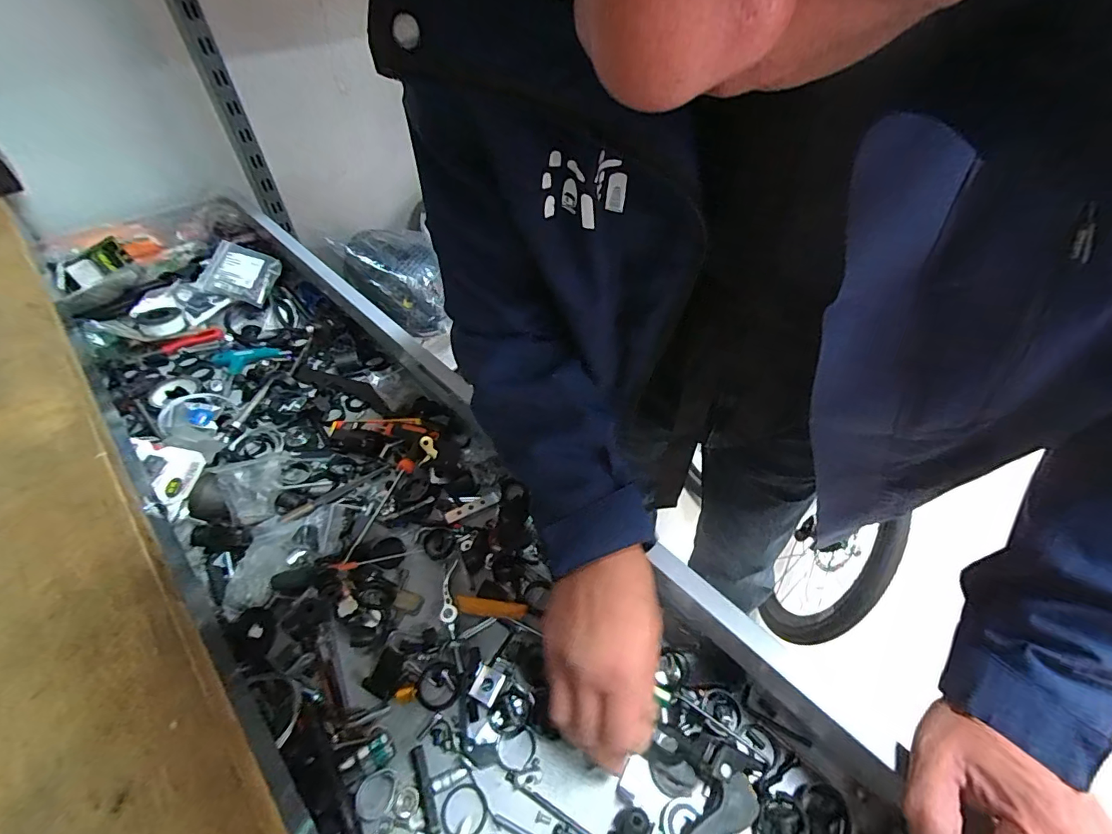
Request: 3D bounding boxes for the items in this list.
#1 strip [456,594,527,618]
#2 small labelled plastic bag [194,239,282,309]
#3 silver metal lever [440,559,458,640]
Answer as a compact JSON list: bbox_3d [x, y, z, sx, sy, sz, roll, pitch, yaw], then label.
[{"bbox_3d":[-0.063,0.181,0.450,0.068,0.004,0.015,8,77,1],"label":"strip"},{"bbox_3d":[-0.494,-0.224,0.734,0.112,0.035,0.081,18,82,-5],"label":"small labelled plastic bag"},{"bbox_3d":[-0.103,0.174,0.455,0.015,0.008,0.075,-5,48,-9],"label":"silver metal lever"}]

